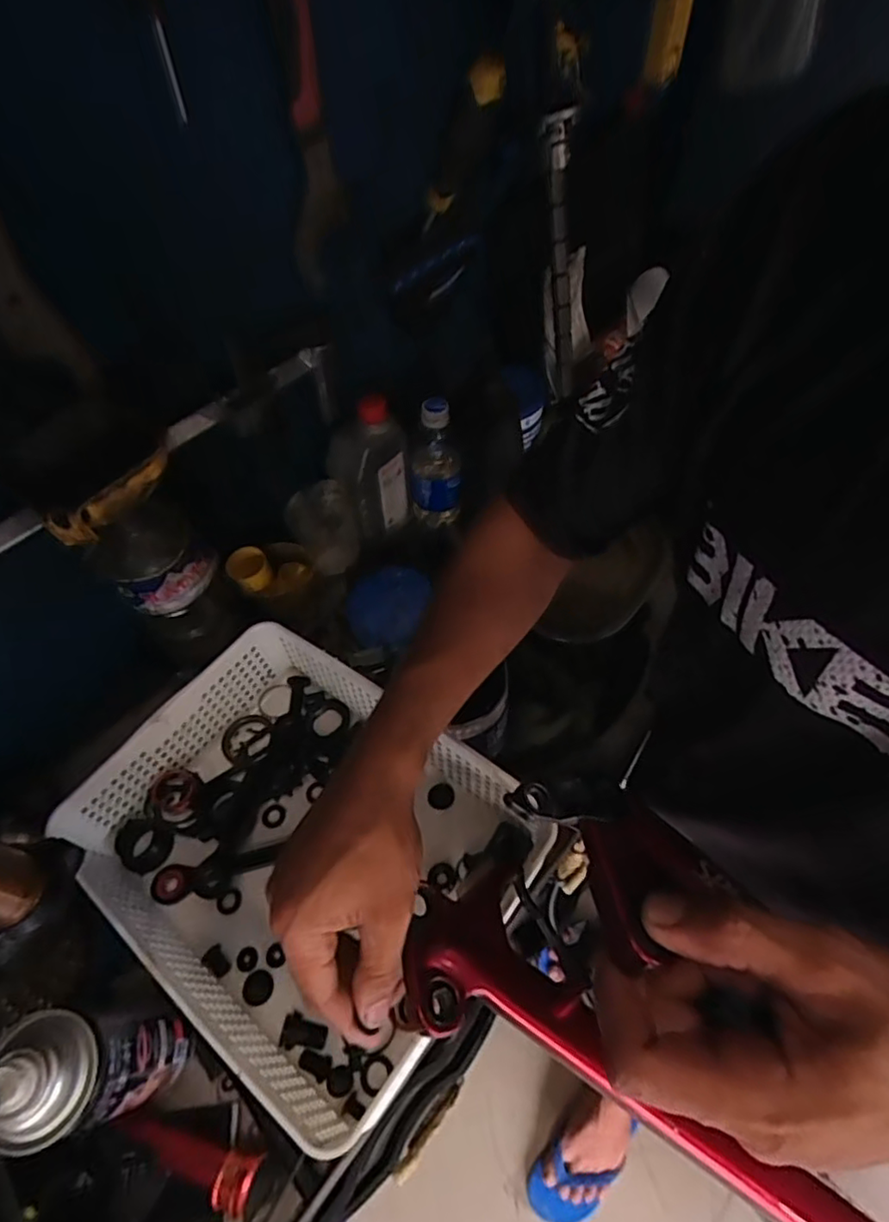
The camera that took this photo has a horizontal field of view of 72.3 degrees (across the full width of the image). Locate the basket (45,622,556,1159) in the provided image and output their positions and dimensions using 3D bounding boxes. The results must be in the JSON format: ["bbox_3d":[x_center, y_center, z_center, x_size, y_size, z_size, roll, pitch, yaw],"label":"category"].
[{"bbox_3d":[-0.115,0.182,0.487,0.321,0.085,0.245,30,61,22],"label":"basket"}]

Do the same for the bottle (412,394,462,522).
[{"bbox_3d":[-0.012,-0.172,0.708,0.062,0.151,0.052,-7,54,-2],"label":"bottle"}]

